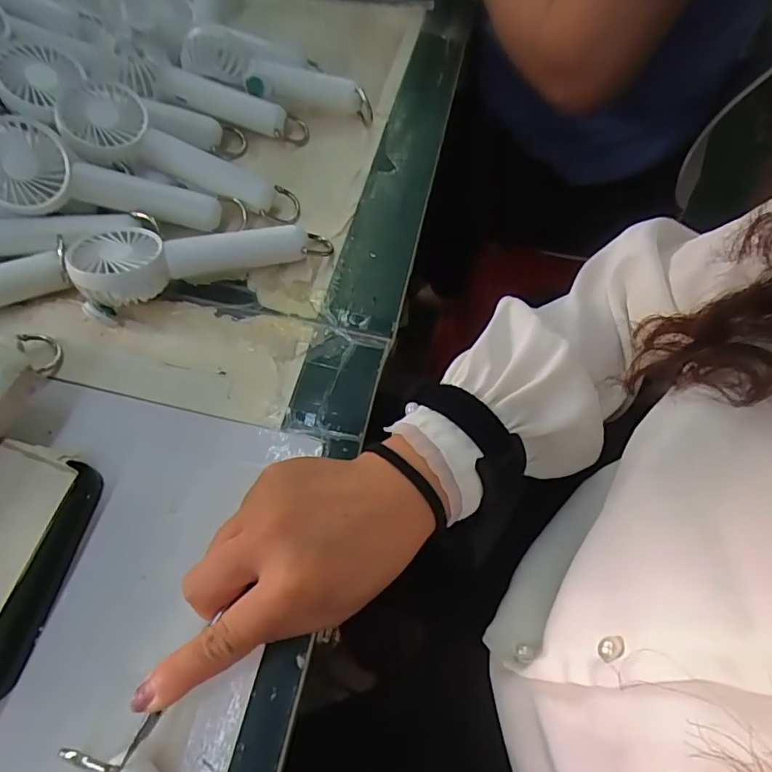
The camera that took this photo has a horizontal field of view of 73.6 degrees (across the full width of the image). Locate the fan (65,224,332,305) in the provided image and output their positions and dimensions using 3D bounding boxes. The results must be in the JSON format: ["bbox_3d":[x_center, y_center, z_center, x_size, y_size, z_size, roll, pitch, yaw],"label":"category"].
[{"bbox_3d":[-0.120,-0.092,0.348,0.161,0.039,0.052,-18,64,-13],"label":"fan"}]

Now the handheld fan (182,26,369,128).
[{"bbox_3d":[-0.087,-0.256,0.425,0.154,0.028,0.043,12,61,-12],"label":"handheld fan"}]

